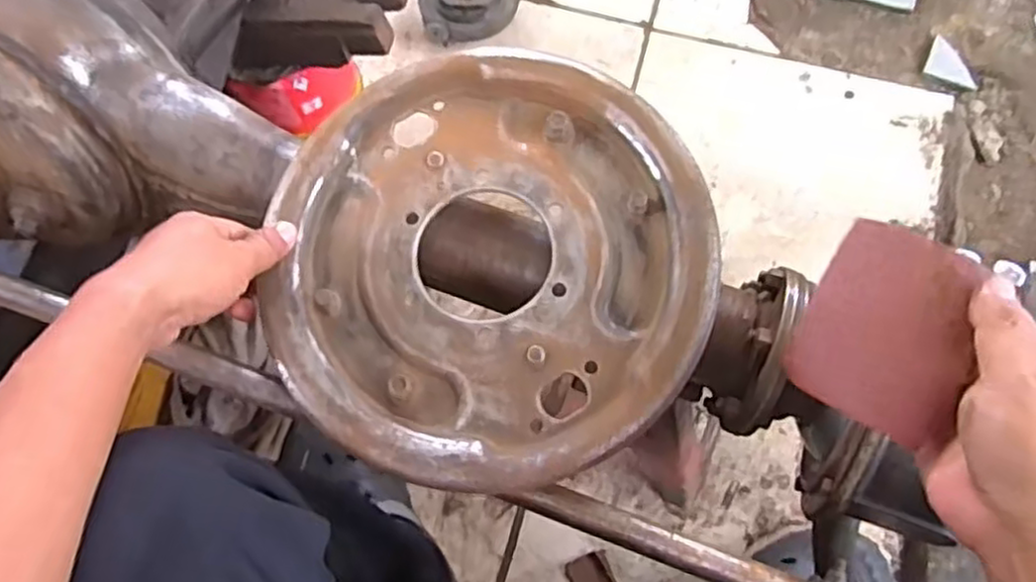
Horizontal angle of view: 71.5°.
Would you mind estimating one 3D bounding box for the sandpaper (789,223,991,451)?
[{"bbox_3d":[0.194,0.020,0.374,0.082,0.008,0.099,29,93,32],"label":"sandpaper"}]

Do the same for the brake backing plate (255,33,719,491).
[{"bbox_3d":[-0.023,-0.025,0.480,0.281,0.034,0.299,0,73,1],"label":"brake backing plate"}]

